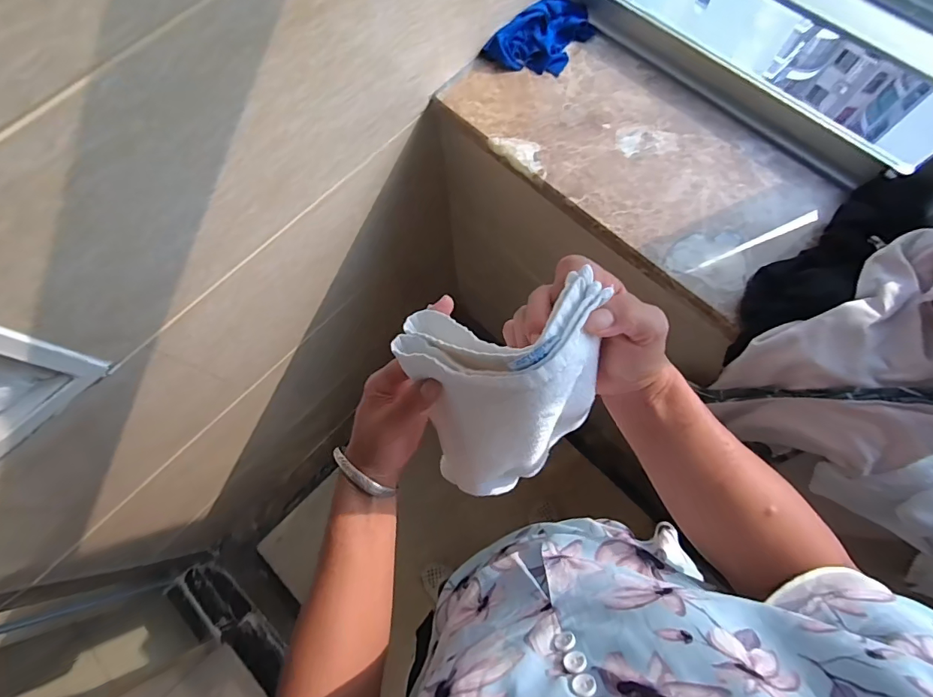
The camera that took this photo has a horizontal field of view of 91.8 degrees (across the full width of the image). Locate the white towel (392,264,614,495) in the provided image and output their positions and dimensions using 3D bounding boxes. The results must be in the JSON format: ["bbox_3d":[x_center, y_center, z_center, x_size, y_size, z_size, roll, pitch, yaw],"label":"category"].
[{"bbox_3d":[0.027,0.031,0.348,0.126,0.197,0.136,-16,73,-3],"label":"white towel"}]

